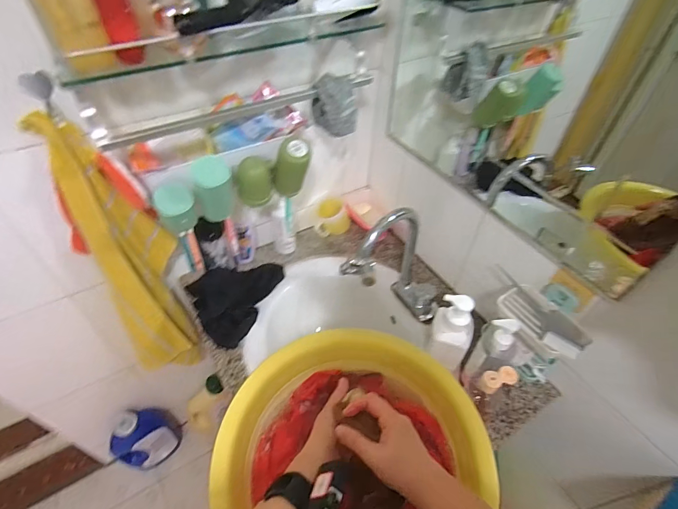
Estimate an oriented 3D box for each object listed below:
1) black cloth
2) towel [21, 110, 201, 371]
[{"bbox_3d":[-0.247,0.110,0.834,0.231,0.083,0.175,-1,47,-4],"label":"black cloth"},{"bbox_3d":[-0.435,0.053,0.825,0.157,0.707,0.079,-2,47,-6],"label":"towel"}]

